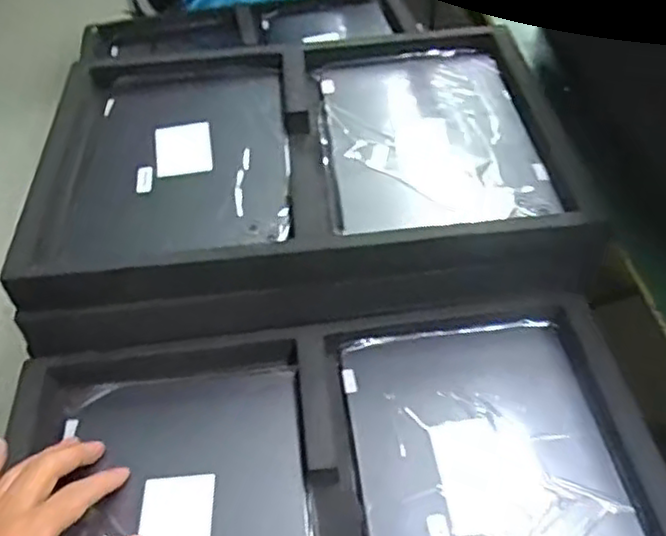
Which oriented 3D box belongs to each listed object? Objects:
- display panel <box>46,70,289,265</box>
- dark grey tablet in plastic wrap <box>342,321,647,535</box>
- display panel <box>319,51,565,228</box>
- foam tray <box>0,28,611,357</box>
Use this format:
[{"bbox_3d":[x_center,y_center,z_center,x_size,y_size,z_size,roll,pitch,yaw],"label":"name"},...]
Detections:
[{"bbox_3d":[-0.129,-0.098,0.588,0.174,0.016,0.227,-5,48,-1],"label":"display panel"},{"bbox_3d":[0.104,0.146,0.445,0.168,0.013,0.262,-7,48,-2],"label":"dark grey tablet in plastic wrap"},{"bbox_3d":[0.081,-0.122,0.602,0.169,0.011,0.238,-5,48,-1],"label":"display panel"},{"bbox_3d":[-0.030,-0.083,0.611,0.441,0.090,0.330,-9,48,-4],"label":"foam tray"}]

